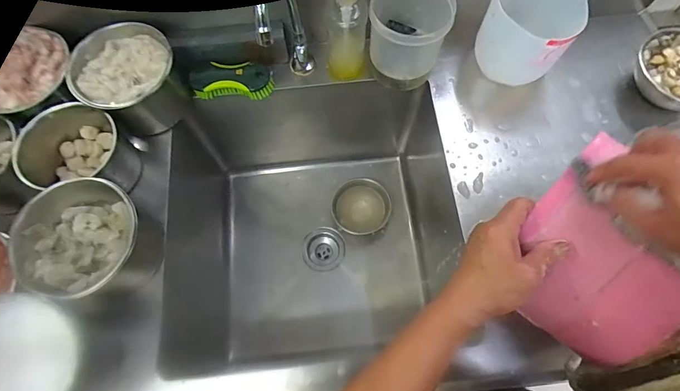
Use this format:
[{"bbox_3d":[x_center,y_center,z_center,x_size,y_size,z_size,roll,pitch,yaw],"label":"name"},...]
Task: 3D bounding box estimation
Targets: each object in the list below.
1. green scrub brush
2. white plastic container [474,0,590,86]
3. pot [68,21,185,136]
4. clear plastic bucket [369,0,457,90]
[{"bbox_3d":[-0.212,-0.220,0.719,0.155,0.052,0.070,-3,70,0],"label":"green scrub brush"},{"bbox_3d":[0.343,-0.301,0.691,0.149,0.159,0.123,38,74,14],"label":"white plastic container"},{"bbox_3d":[-0.370,-0.204,0.682,0.149,0.146,0.163,0,70,1],"label":"pot"},{"bbox_3d":[0.125,-0.289,0.688,0.132,0.160,0.129,0,70,1],"label":"clear plastic bucket"}]

